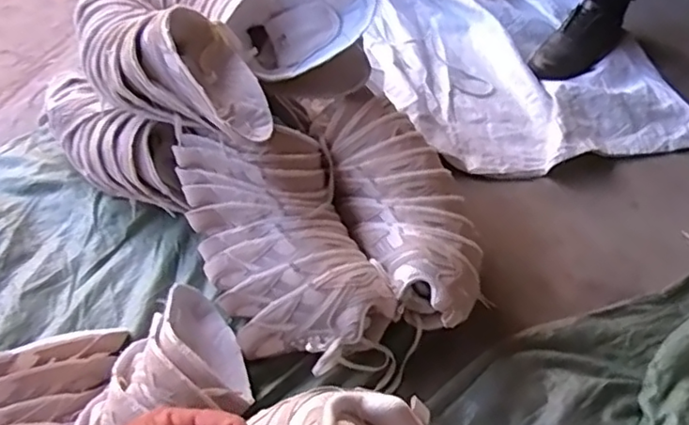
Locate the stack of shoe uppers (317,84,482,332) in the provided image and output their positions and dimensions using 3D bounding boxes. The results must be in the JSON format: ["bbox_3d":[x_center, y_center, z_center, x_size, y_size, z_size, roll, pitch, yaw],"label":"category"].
[{"bbox_3d":[0.087,-0.012,0.915,0.158,0.105,0.381,-18,65,-12],"label":"stack of shoe uppers"}]

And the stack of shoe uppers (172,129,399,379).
[{"bbox_3d":[-0.095,0.036,0.887,0.222,0.154,0.360,-19,53,-13],"label":"stack of shoe uppers"}]

